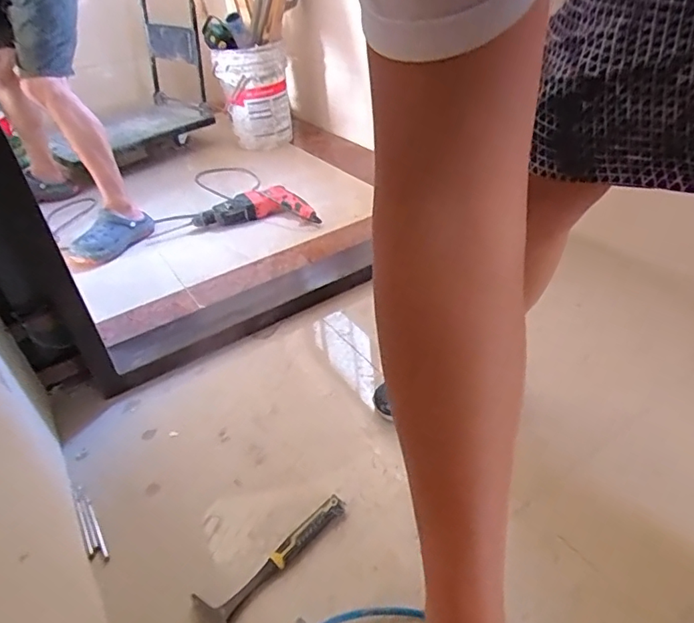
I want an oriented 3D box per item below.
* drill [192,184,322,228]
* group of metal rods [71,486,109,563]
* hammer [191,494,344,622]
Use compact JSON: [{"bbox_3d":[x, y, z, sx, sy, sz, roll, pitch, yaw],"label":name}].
[{"bbox_3d":[-0.302,-0.346,1.691,0.409,0.088,0.155,-6,38,-1],"label":"drill"},{"bbox_3d":[-0.453,0.368,0.885,0.032,0.011,0.174,-26,43,-25],"label":"group of metal rods"},{"bbox_3d":[-0.120,0.382,0.798,0.087,0.027,0.263,23,46,31],"label":"hammer"}]

